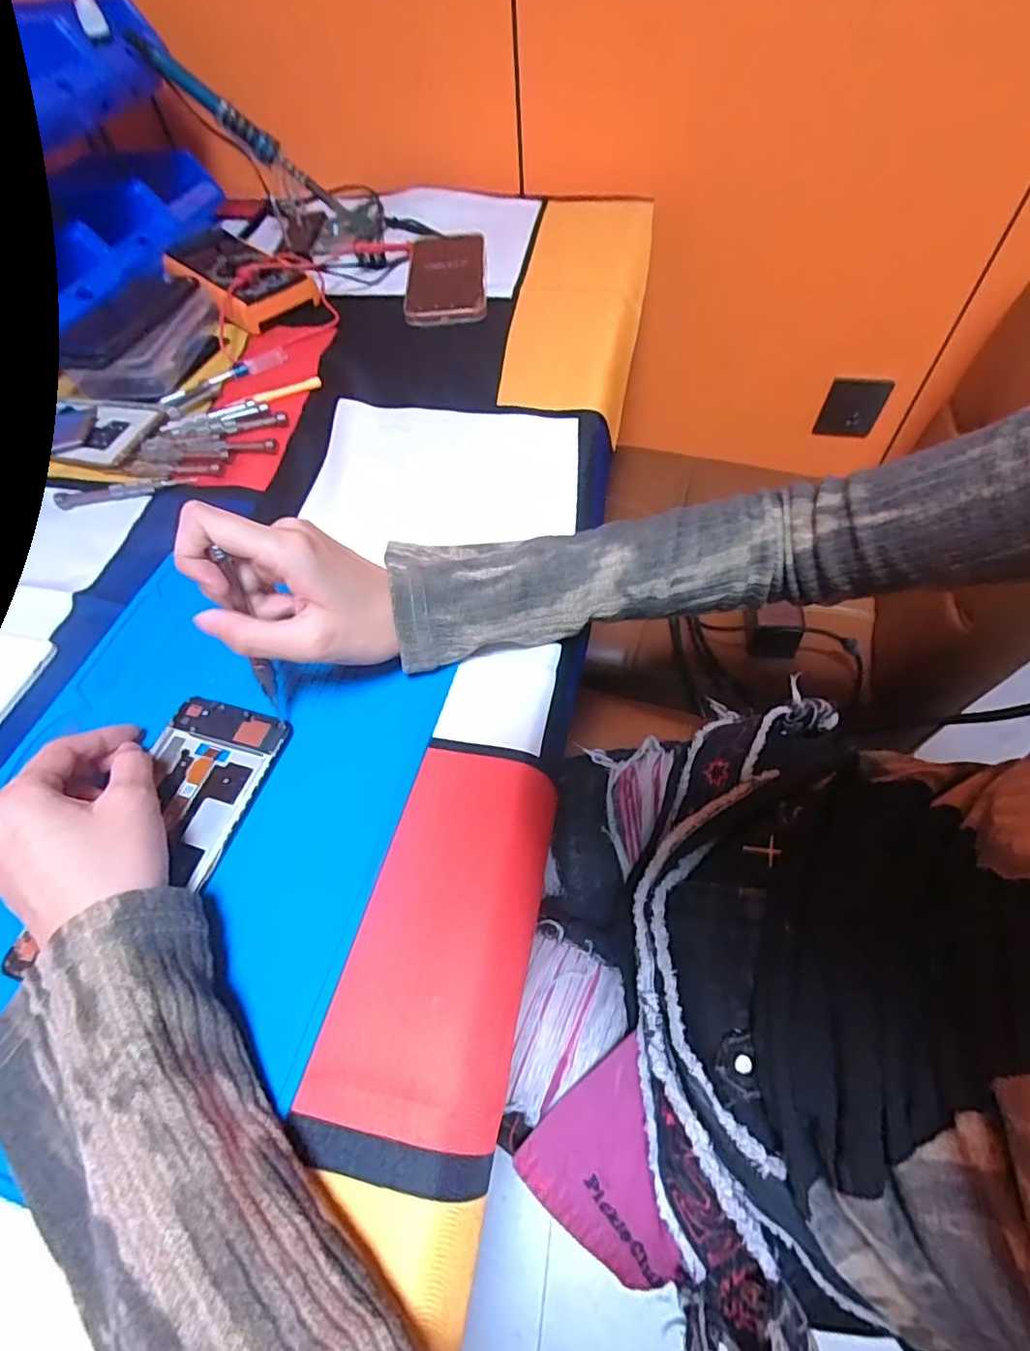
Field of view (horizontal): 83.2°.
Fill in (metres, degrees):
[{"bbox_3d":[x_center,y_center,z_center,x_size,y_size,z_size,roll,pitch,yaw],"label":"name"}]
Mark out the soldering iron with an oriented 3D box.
[{"bbox_3d":[-0.288,-0.583,0.623,0.223,0.029,0.025,22,48,-35],"label":"soldering iron"}]

